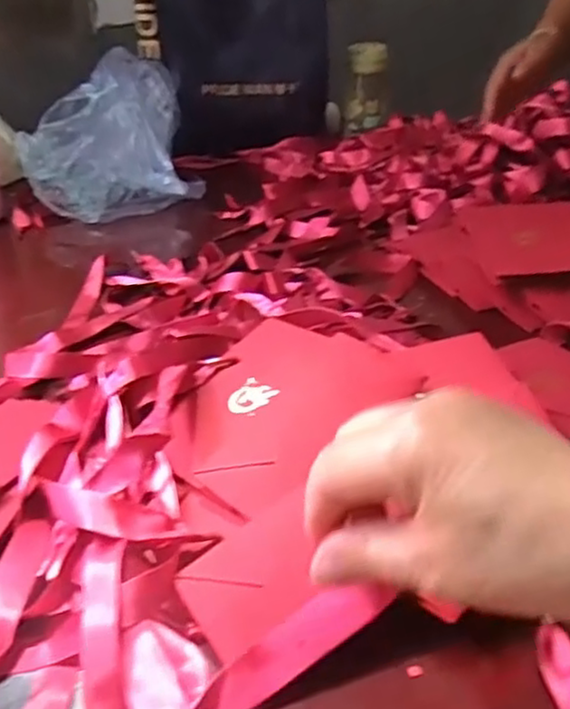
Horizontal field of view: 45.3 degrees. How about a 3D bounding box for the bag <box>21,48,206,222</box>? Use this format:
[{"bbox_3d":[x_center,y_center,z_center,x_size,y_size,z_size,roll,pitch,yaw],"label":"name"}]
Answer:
[{"bbox_3d":[-0.239,-0.292,0.914,0.227,0.144,0.238,-11,33,-13],"label":"bag"}]

